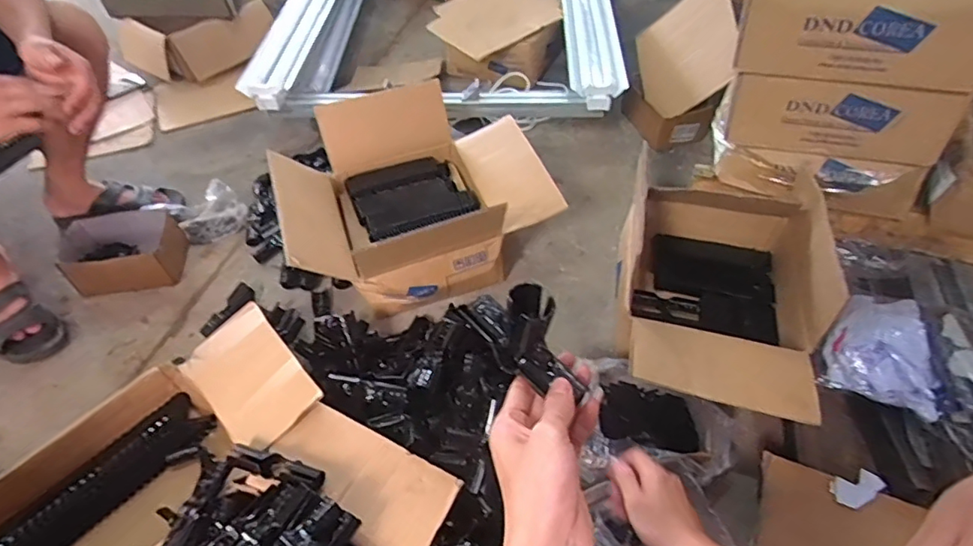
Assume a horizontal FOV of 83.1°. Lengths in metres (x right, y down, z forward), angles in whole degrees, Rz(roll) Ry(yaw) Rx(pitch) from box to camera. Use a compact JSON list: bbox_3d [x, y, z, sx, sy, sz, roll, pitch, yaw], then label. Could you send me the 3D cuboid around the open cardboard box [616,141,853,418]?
[{"bbox_3d":[0.392,0.032,0.931,0.322,0.255,0.447,11,52,10],"label":"open cardboard box"}]

